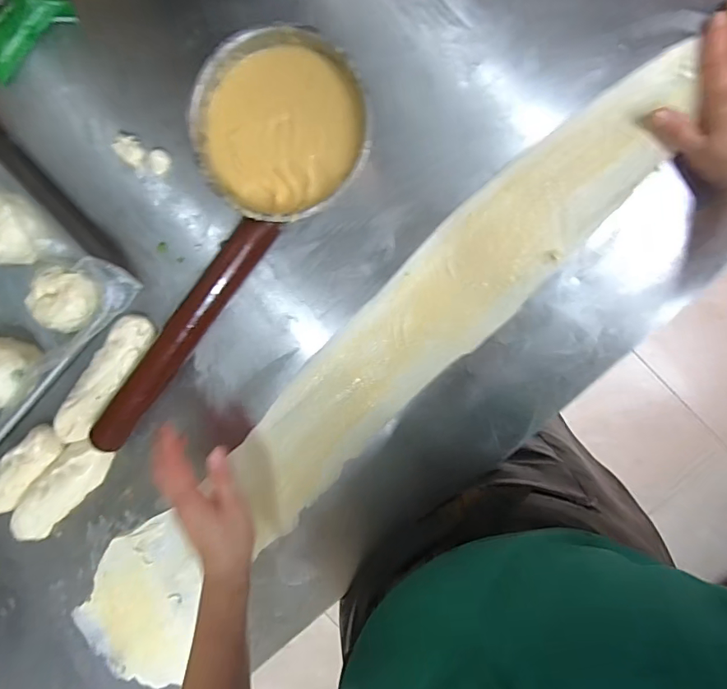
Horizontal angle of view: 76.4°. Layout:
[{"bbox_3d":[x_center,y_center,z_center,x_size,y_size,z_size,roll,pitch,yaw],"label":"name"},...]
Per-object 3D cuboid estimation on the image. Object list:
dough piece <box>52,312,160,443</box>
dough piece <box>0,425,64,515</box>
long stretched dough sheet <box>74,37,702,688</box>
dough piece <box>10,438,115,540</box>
[{"bbox_3d":[-0.294,0.041,0.522,0.044,0.024,0.162,38,99,1],"label":"dough piece"},{"bbox_3d":[-0.412,0.155,0.545,0.150,0.025,0.049,-42,91,9],"label":"dough piece"},{"bbox_3d":[-0.014,0.062,0.507,0.127,0.012,0.885,44,100,0],"label":"long stretched dough sheet"},{"bbox_3d":[-0.357,0.171,0.543,0.054,0.025,0.155,43,99,0],"label":"dough piece"}]

